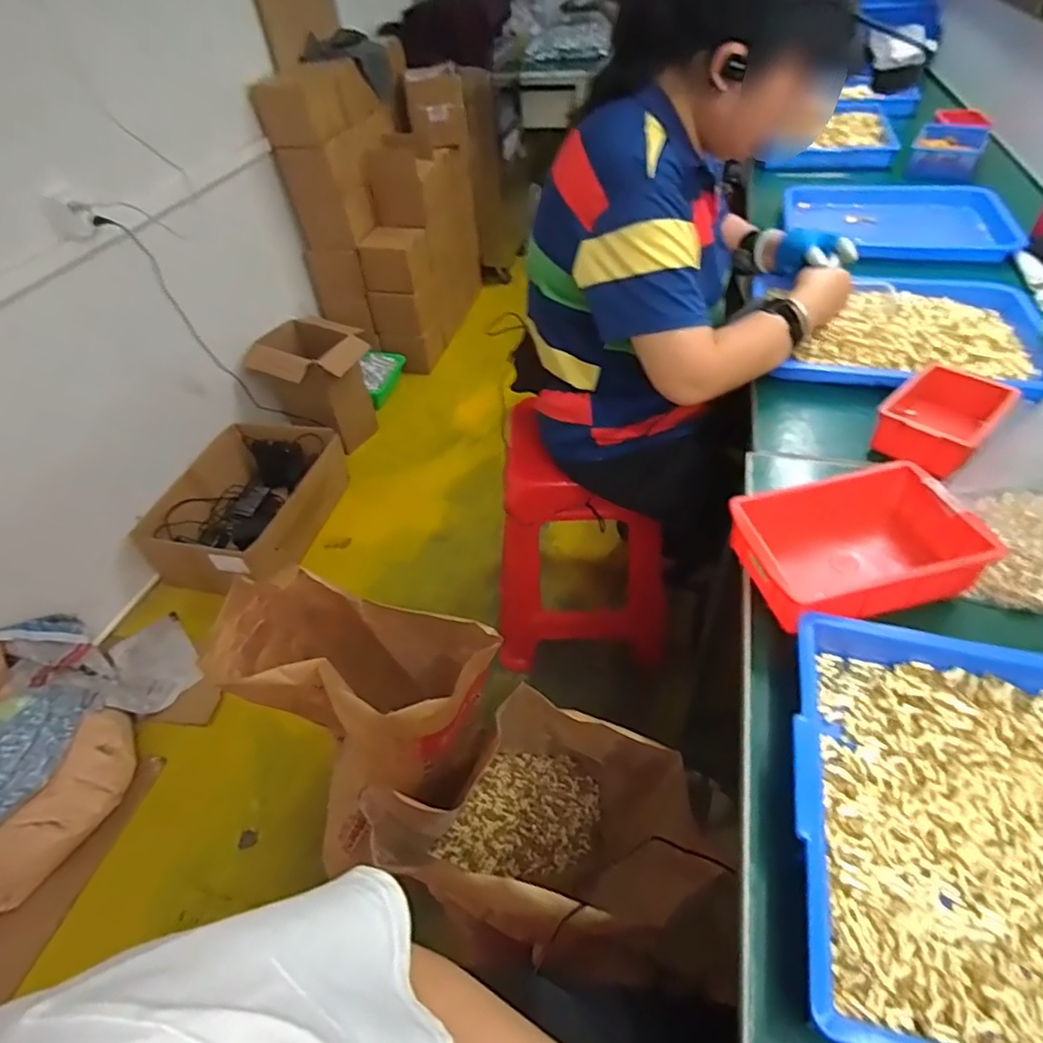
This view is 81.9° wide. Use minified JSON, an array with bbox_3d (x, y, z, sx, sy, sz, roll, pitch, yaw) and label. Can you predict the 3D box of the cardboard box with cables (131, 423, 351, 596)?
[{"bbox_3d":[-0.763,-0.048,1.737,0.420,0.200,0.546,11,49,16],"label":"cardboard box with cables"}]

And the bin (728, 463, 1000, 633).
[{"bbox_3d":[0.321,0.029,0.581,0.205,0.090,0.136,-14,47,-7],"label":"bin"}]

